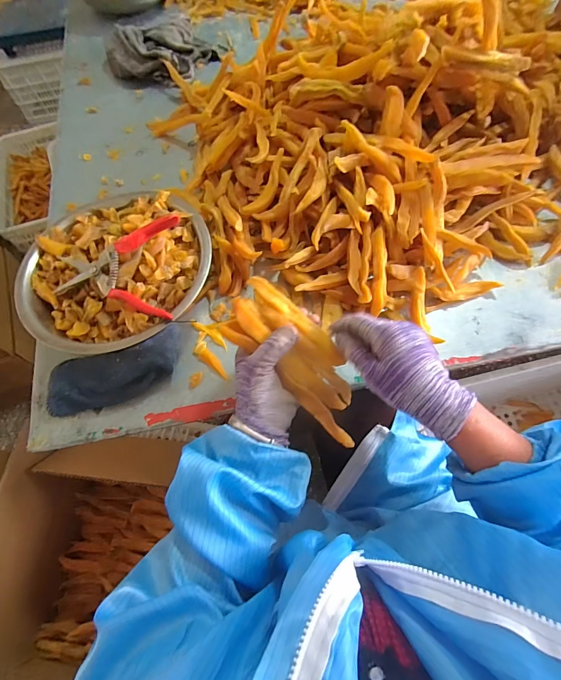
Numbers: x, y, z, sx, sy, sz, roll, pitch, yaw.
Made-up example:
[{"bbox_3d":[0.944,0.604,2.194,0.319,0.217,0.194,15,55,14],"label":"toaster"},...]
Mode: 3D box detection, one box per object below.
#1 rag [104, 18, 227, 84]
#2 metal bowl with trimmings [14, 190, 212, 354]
[{"bbox_3d":[-0.238,-0.598,0.741,0.235,0.049,0.164,-21,67,-6],"label":"rag"},{"bbox_3d":[-0.223,-0.100,0.487,0.253,0.084,0.243,-1,67,3],"label":"metal bowl with trimmings"}]

